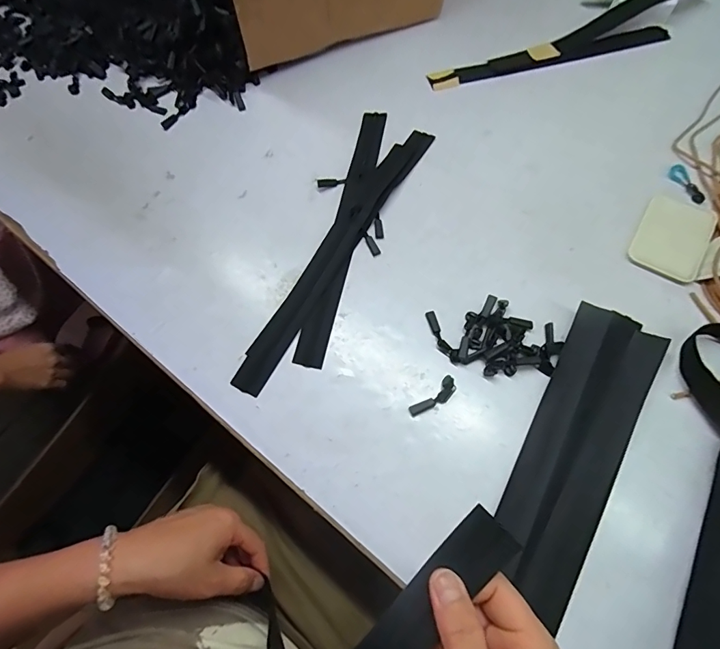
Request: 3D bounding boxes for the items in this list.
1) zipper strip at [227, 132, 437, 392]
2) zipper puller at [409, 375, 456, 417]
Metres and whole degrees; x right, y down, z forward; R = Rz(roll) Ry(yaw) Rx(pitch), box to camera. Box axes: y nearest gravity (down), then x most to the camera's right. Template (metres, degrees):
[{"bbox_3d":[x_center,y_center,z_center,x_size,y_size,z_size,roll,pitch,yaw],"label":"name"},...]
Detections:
[{"bbox_3d":[-0.021,-0.092,0.474,0.037,0.008,0.381,27,70,14],"label":"zipper strip"},{"bbox_3d":[0.071,0.071,0.402,0.052,0.005,0.017,-37,70,-13],"label":"zipper puller"}]

